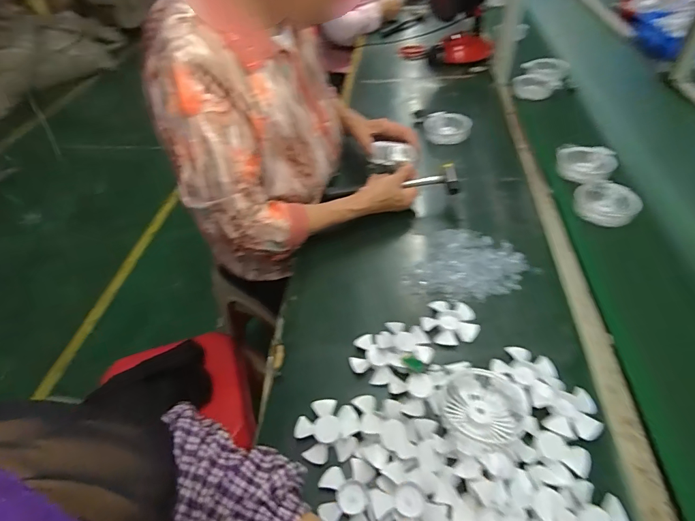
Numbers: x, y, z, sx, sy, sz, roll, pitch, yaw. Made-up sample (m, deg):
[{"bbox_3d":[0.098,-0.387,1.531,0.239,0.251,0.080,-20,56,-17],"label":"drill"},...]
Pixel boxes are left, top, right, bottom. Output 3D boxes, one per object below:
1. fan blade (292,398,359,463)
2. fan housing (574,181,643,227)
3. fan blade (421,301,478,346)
[{"bbox_3d":[-0.023,0.192,0.451,0.071,0.015,0.071,-8,41,7],"label":"fan blade"},{"bbox_3d":[0.448,-0.098,0.690,0.094,0.036,0.098,-37,54,-28],"label":"fan housing"},{"bbox_3d":[0.138,0.083,0.538,0.072,0.010,0.069,-2,47,2],"label":"fan blade"}]

